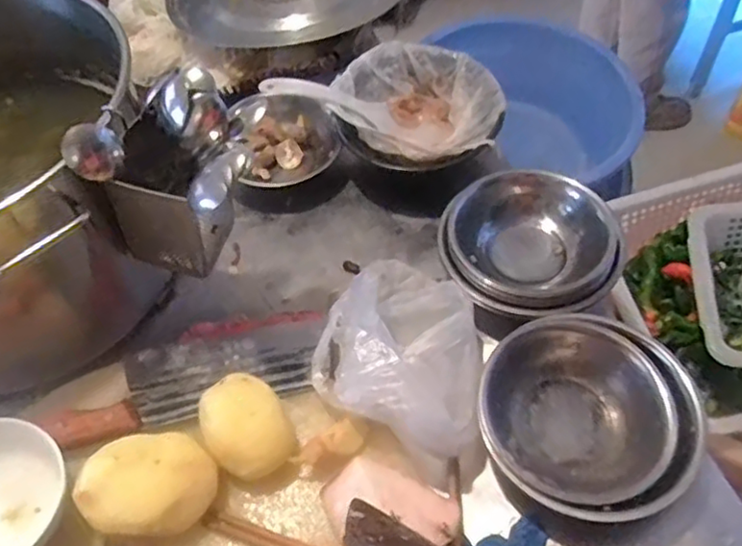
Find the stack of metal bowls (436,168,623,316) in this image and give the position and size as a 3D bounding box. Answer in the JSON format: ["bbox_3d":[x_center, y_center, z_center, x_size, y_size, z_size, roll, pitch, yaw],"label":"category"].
[{"bbox_3d":[0.149,-0.022,0.612,0.162,0.067,0.144,-25,57,-15],"label":"stack of metal bowls"}]

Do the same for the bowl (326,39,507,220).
[{"bbox_3d":[0.049,-0.159,0.722,0.167,0.088,0.175,-1,54,2],"label":"bowl"}]

